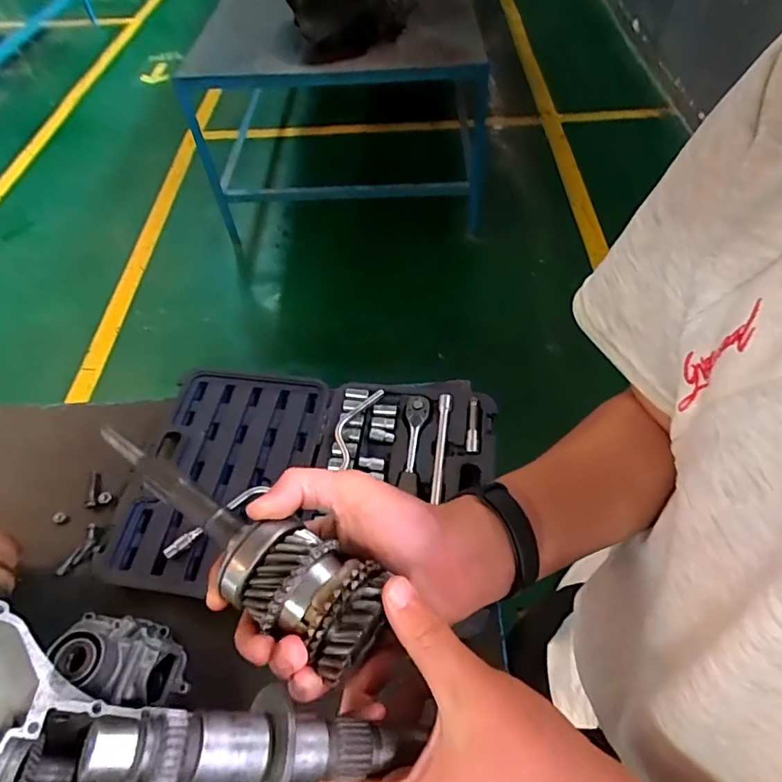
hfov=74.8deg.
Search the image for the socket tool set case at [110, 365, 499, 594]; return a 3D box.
[{"bbox_3d":[-0.134,0.132,0.810,0.560,0.055,0.380,3,54,5],"label":"socket tool set case"}]

